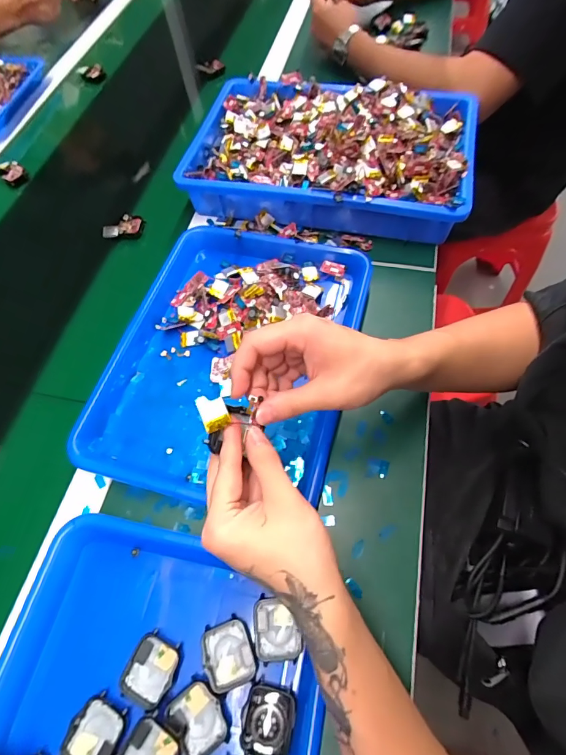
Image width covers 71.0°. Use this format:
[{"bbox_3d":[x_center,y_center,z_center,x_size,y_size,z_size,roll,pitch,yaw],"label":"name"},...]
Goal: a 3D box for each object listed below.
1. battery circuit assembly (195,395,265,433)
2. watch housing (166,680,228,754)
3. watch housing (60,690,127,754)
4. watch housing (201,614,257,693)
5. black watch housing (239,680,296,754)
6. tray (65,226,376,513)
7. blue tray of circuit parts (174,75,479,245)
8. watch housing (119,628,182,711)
[{"bbox_3d":[-0.038,0.025,0.287,0.046,0.012,0.022,-1,60,-23],"label":"battery circuit assembly"},{"bbox_3d":[-0.063,0.254,0.295,0.036,0.011,0.046,-30,65,-11],"label":"watch housing"},{"bbox_3d":[-0.142,0.269,0.299,0.039,0.009,0.045,26,67,16],"label":"watch housing"},{"bbox_3d":[-0.043,0.217,0.312,0.038,0.008,0.044,-16,63,-5],"label":"watch housing"},{"bbox_3d":[-0.011,0.254,0.290,0.037,0.009,0.043,6,63,7],"label":"black watch housing"},{"bbox_3d":[-0.053,-0.029,0.436,0.249,0.038,0.321,12,64,10],"label":"tray"},{"bbox_3d":[0.060,-0.315,0.554,0.382,0.086,0.233,12,64,9],"label":"blue tray of circuit parts"},{"bbox_3d":[-0.105,0.233,0.317,0.038,0.014,0.045,19,65,13],"label":"watch housing"}]

